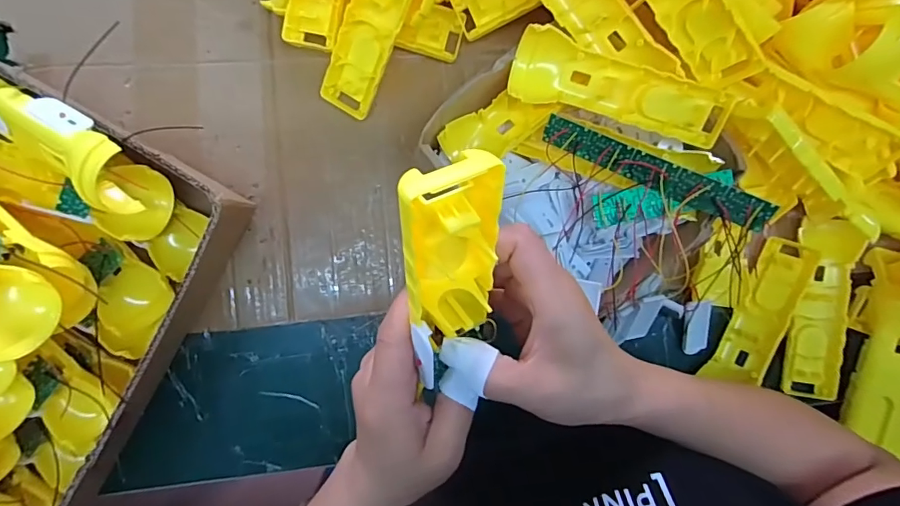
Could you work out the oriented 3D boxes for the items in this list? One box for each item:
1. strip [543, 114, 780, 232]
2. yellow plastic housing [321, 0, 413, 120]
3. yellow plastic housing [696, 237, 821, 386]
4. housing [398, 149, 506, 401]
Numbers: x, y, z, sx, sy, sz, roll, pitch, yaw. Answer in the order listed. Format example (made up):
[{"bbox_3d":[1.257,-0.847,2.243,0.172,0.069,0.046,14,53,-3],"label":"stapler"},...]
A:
[{"bbox_3d":[0.153,-0.062,0.364,0.172,0.007,0.026,27,129,14],"label":"strip"},{"bbox_3d":[-0.055,-0.183,0.361,0.045,0.023,0.164,28,124,-4],"label":"yellow plastic housing"},{"bbox_3d":[0.287,0.052,0.432,0.042,0.016,0.132,29,90,35],"label":"yellow plastic housing"},{"bbox_3d":[0.002,0.002,0.209,0.041,0.096,0.021,-7,49,-5],"label":"housing"}]

